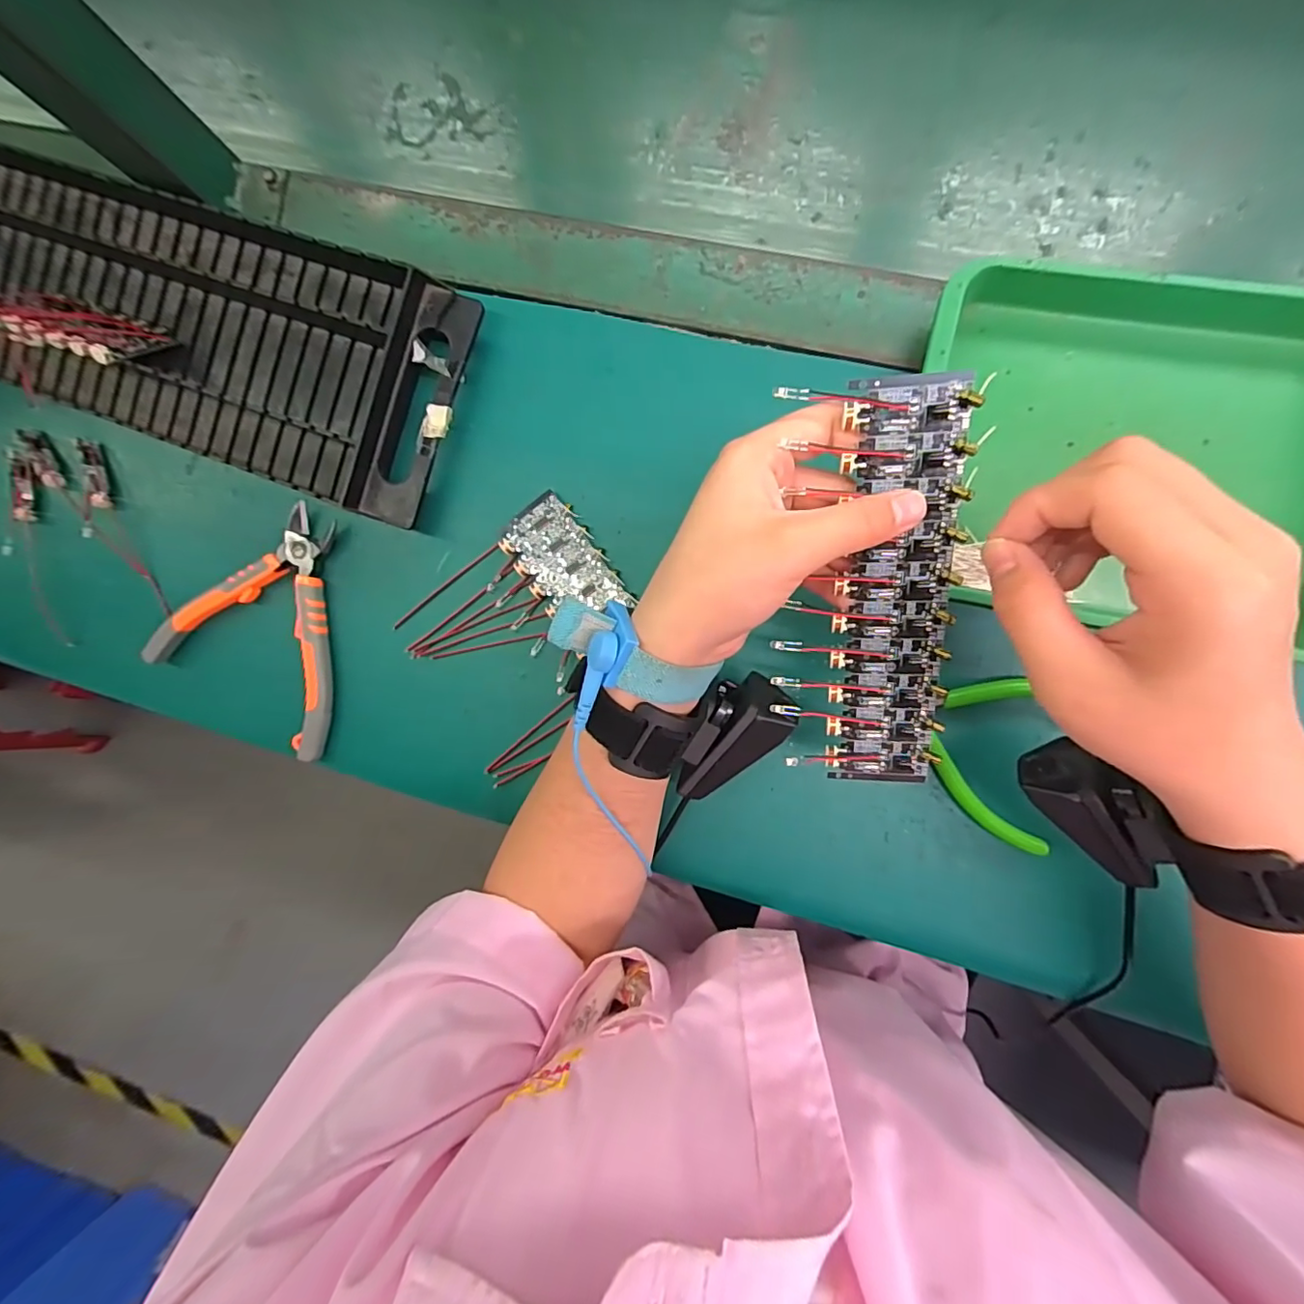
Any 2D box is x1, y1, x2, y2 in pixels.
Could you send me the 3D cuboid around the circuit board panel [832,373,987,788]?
[{"bbox_3d":[0.097,-0.020,0.220,0.042,0.007,0.162,1,109,7],"label":"circuit board panel"}]

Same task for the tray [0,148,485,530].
[{"bbox_3d":[-0.313,-0.209,0.335,0.426,0.040,0.137,21,91,7],"label":"tray"}]

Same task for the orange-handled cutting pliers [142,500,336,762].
[{"bbox_3d":[-0.260,-0.010,0.350,0.121,0.019,0.151,0,89,7],"label":"orange-handled cutting pliers"}]

